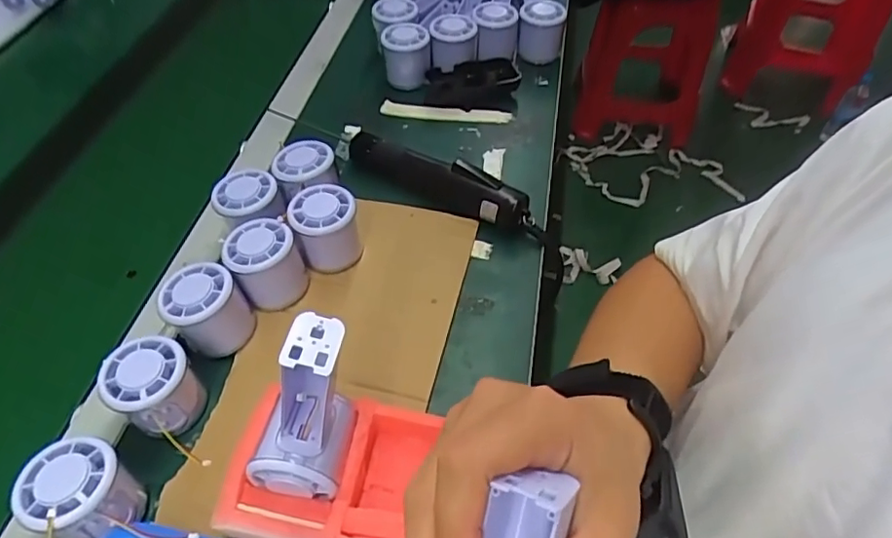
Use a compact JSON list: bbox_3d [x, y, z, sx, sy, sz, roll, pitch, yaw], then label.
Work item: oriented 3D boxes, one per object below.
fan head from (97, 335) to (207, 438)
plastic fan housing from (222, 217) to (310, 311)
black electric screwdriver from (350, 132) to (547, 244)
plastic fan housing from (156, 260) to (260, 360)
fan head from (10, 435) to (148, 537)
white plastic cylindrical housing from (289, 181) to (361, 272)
[{"bbox_3d":[-0.210,0.087,0.412,0.056,0.055,0.053,0,51,0],"label":"fan head"},{"bbox_3d":[-0.149,-0.005,0.474,0.057,0.059,0.055,0,51,0],"label":"plastic fan housing"},{"bbox_3d":[-0.003,-0.087,0.558,0.213,0.049,0.032,24,55,18],"label":"black electric screwdriver"},{"bbox_3d":[-0.189,0.033,0.452,0.058,0.062,0.055,-30,57,-23],"label":"plastic fan housing"},{"bbox_3d":[-0.232,0.144,0.364,0.057,0.051,0.054,0,51,0],"label":"fan head"},{"bbox_3d":[-0.105,-0.034,0.496,0.053,0.062,0.058,0,51,0],"label":"white plastic cylindrical housing"}]

